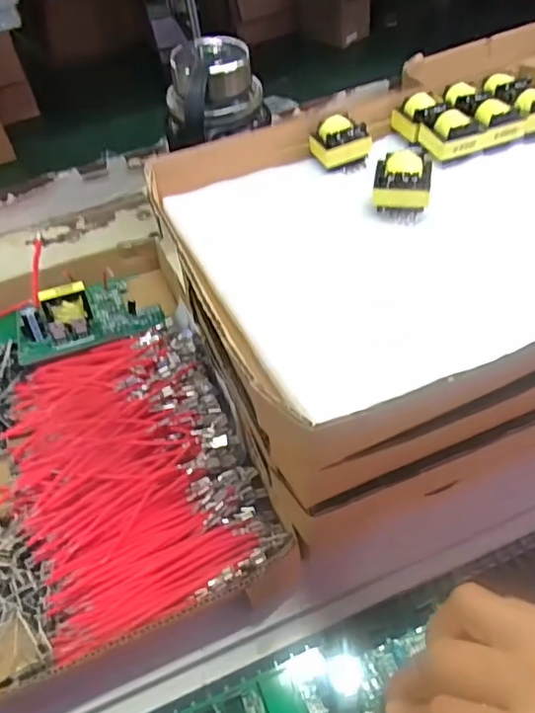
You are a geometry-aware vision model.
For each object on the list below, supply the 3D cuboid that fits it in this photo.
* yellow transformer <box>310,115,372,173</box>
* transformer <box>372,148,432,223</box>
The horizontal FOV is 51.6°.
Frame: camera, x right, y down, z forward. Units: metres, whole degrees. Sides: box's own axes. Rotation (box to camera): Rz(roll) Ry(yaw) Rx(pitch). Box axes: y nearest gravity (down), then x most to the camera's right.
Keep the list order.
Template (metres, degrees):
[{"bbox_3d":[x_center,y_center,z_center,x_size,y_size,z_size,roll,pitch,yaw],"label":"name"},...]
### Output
[{"bbox_3d":[0.049,-0.145,0.378,0.029,0.026,0.032,-22,48,-13],"label":"yellow transformer"},{"bbox_3d":[0.081,-0.103,0.333,0.032,0.033,0.027,5,48,12],"label":"transformer"}]

